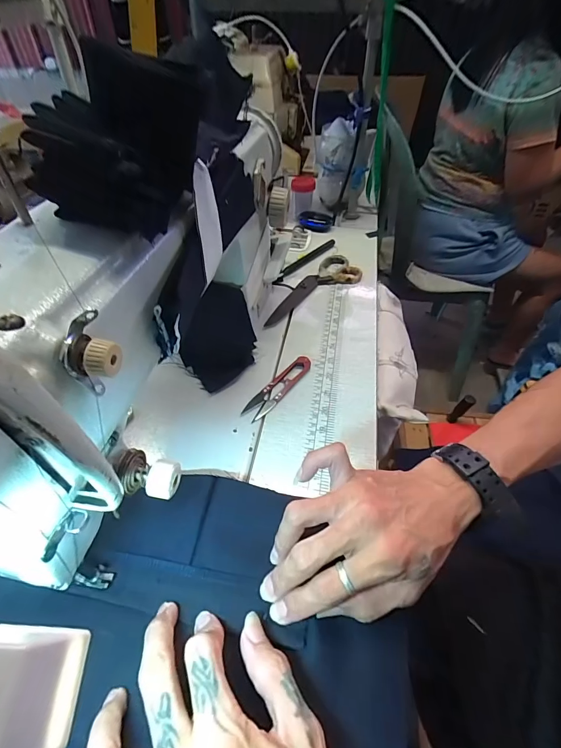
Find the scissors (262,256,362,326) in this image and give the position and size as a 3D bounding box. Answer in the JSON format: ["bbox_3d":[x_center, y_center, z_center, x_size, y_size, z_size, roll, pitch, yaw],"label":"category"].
[{"bbox_3d":[0.058,-0.117,0.517,0.069,0.010,0.206,23,50,17],"label":"scissors"}]

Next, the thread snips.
[{"bbox_3d":[-0.002,0.013,0.395,0.023,0.011,0.099,31,52,23],"label":"thread snips"}]

